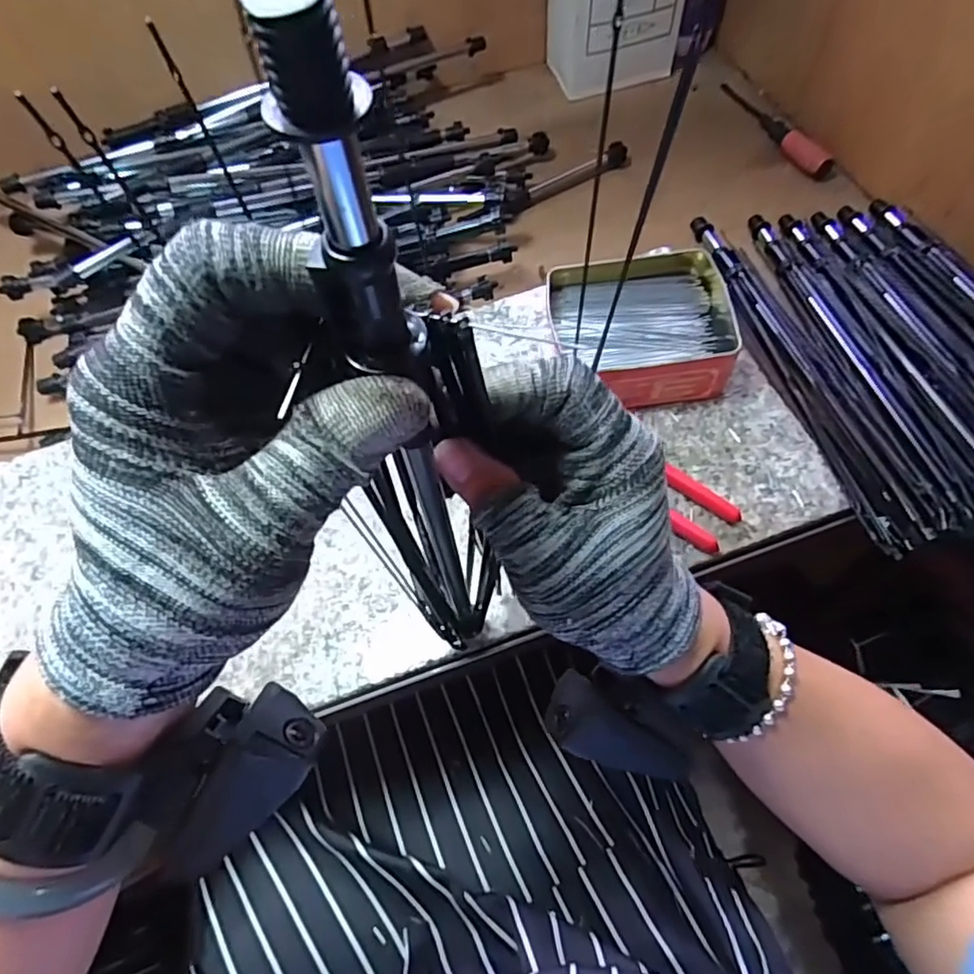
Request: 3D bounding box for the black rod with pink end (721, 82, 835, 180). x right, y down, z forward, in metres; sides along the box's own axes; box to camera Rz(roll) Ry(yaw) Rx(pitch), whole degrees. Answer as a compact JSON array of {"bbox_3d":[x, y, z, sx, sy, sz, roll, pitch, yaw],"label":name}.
[{"bbox_3d":[0.275,-0.349,0.589,0.024,0.017,0.160,-18,64,-6],"label":"black rod with pink end"}]

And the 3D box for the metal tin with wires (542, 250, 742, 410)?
[{"bbox_3d":[0.110,-0.114,0.443,0.127,0.044,0.110,-7,59,2],"label":"metal tin with wires"}]

